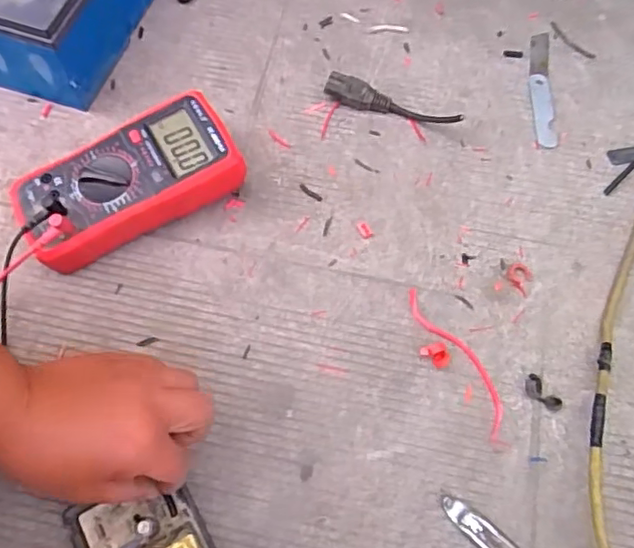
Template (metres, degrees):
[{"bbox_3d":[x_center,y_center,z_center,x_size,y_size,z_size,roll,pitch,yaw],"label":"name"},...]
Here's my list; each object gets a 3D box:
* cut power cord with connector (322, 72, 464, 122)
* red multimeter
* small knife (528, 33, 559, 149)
[{"bbox_3d":[0.072,-0.166,0.569,0.133,0.028,0.024,18,67,7],"label":"cut power cord with connector"},{"bbox_3d":[-0.162,-0.077,0.510,0.185,0.053,0.094,-27,69,-13],"label":"red multimeter"},{"bbox_3d":[0.226,-0.187,0.595,0.023,0.004,0.143,5,66,1],"label":"small knife"}]

